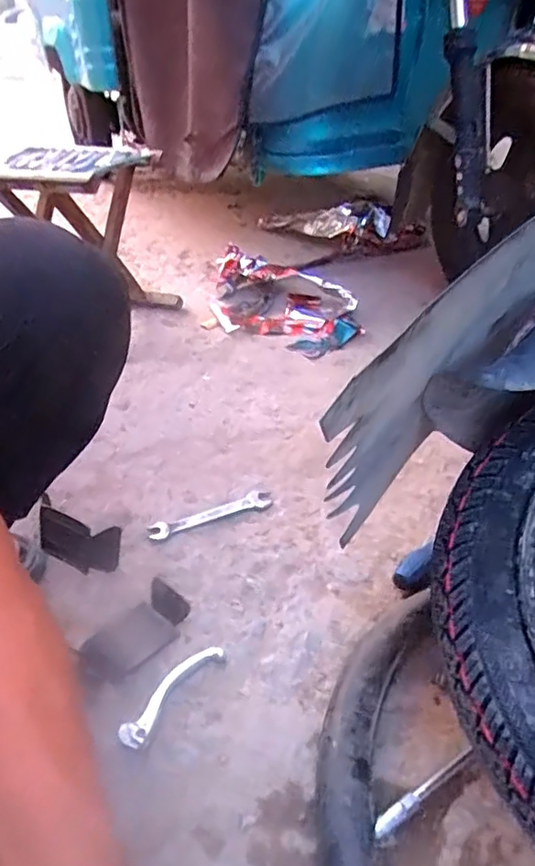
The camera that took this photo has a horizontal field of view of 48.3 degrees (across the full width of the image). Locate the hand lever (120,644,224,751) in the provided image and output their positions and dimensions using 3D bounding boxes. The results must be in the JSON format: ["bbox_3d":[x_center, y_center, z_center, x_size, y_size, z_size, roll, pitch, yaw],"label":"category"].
[{"bbox_3d":[-0.085,0.227,0.522,0.024,0.023,0.112,22,41,30],"label":"hand lever"}]

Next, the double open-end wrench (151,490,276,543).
[{"bbox_3d":[-0.068,0.099,0.714,0.144,0.010,0.031,-14,36,-18],"label":"double open-end wrench"}]

